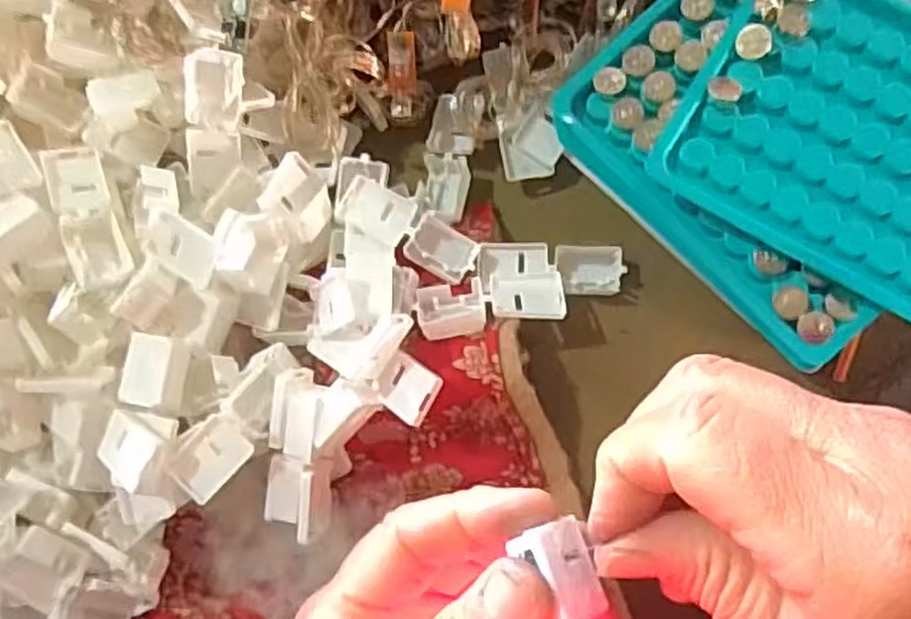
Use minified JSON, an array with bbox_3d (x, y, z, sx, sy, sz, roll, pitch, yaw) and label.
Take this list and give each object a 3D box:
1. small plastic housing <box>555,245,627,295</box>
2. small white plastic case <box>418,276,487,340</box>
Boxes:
[{"bbox_3d":[0.052,-0.015,0.303,0.026,0.008,0.019,-1,83,7],"label":"small plastic housing"},{"bbox_3d":[-0.001,0.000,0.295,0.025,0.008,0.021,-10,82,6],"label":"small white plastic case"}]

